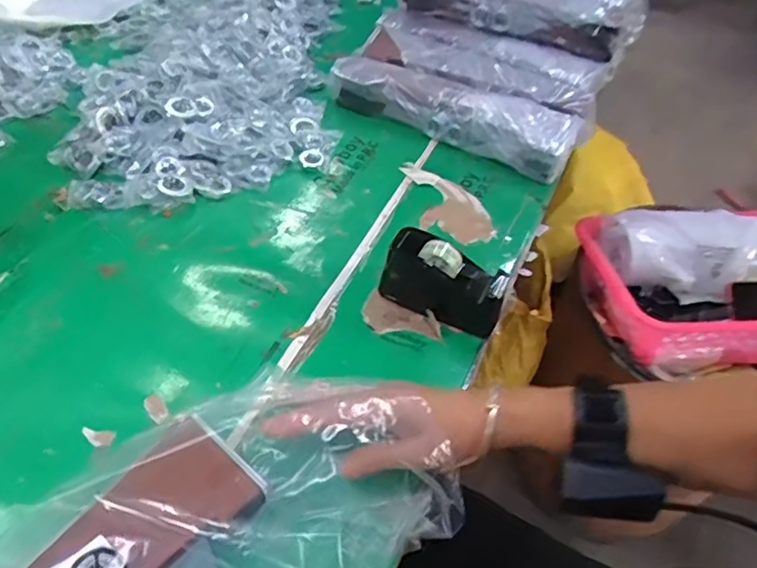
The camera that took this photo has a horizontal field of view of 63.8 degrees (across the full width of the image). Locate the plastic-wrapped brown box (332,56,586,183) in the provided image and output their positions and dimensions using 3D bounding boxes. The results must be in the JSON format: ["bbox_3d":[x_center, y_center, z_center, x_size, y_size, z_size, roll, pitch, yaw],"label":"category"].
[{"bbox_3d":[0.092,-0.215,0.758,0.309,0.053,0.079,24,51,16],"label":"plastic-wrapped brown box"}]

